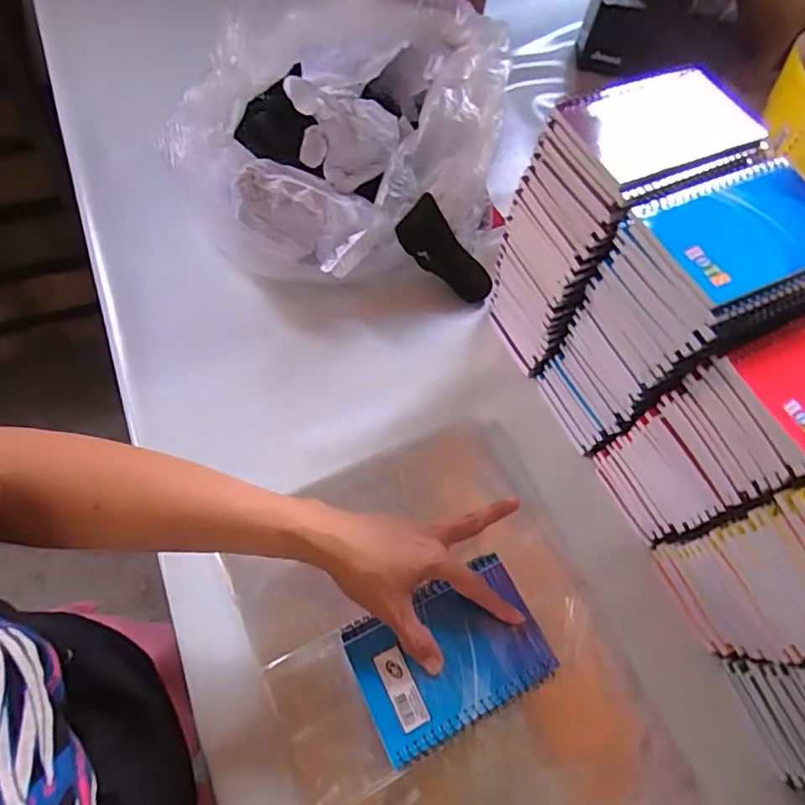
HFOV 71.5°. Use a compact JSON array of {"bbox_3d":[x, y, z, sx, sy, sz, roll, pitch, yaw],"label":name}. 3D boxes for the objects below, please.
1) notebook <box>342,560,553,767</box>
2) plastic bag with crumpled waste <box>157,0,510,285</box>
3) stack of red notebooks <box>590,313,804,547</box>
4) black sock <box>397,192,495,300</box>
[{"bbox_3d":[0.033,0.176,0.392,0.129,0.010,0.092,-23,66,-15],"label":"notebook"},{"bbox_3d":[-0.056,-0.265,0.577,0.294,0.177,0.284,13,63,3],"label":"plastic bag with crumpled waste"},{"bbox_3d":[0.264,0.027,0.431,0.135,0.193,0.094,-17,65,-12],"label":"stack of red notebooks"},{"bbox_3d":[0.047,-0.155,0.588,0.120,0.029,0.050,42,61,-25],"label":"black sock"}]

